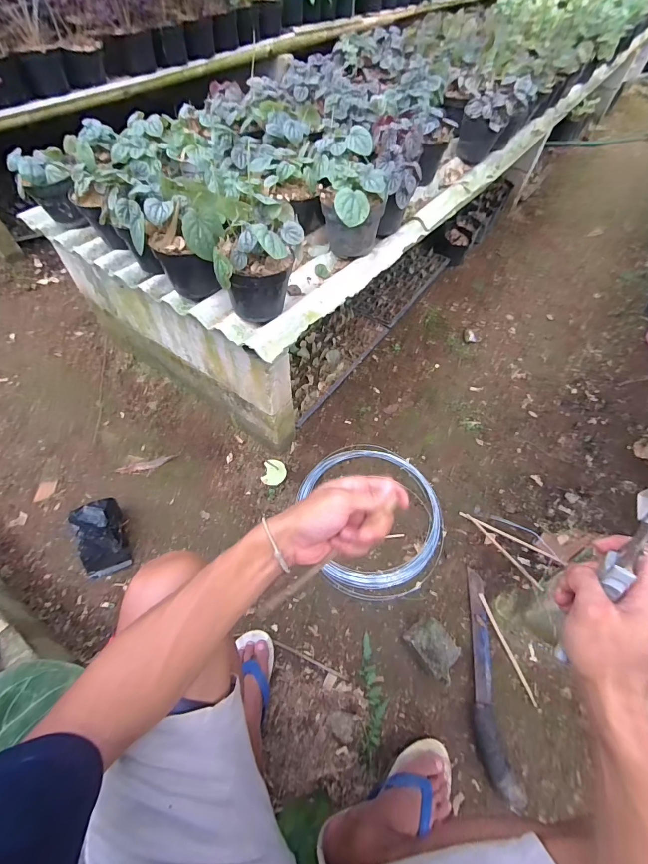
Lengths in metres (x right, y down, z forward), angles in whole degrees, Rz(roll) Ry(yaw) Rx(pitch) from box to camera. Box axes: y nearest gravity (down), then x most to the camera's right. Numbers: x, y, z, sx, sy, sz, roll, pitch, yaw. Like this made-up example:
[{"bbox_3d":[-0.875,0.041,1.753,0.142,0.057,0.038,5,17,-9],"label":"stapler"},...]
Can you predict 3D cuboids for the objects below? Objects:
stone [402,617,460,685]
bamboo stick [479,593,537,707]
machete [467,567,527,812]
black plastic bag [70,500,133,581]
[{"bbox_3d":[0.227,0.442,0.725,0.079,0.055,0.117,-33,61,-22],"label":"stone"},{"bbox_3d":[0.383,0.450,0.751,0.011,0.010,0.208,-12,56,-9],"label":"bamboo stick"},{"bbox_3d":[0.323,0.476,0.717,0.070,0.036,0.393,3,55,2],"label":"machete"},{"bbox_3d":[-0.511,0.233,0.804,0.096,0.126,0.141,-19,59,-15],"label":"black plastic bag"}]

